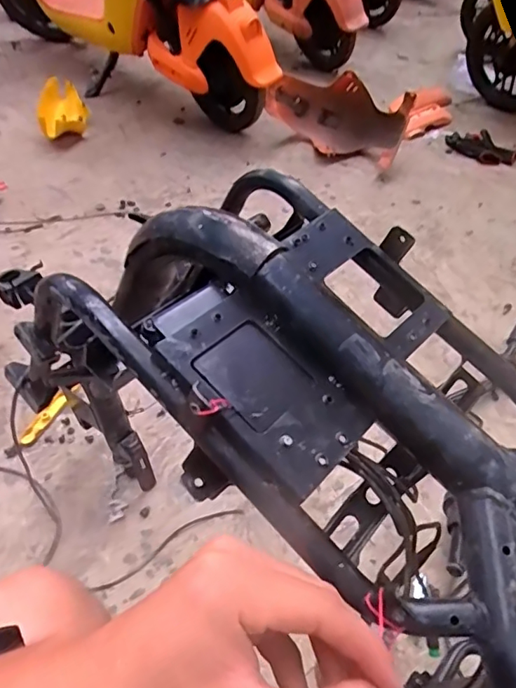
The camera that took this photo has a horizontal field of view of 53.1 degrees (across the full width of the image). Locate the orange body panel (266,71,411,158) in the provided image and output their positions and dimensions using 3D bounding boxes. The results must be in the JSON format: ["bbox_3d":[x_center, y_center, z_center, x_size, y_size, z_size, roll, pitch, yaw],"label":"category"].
[{"bbox_3d":[0.271,-0.768,1.741,0.241,0.202,0.483,-32,53,-28],"label":"orange body panel"}]

